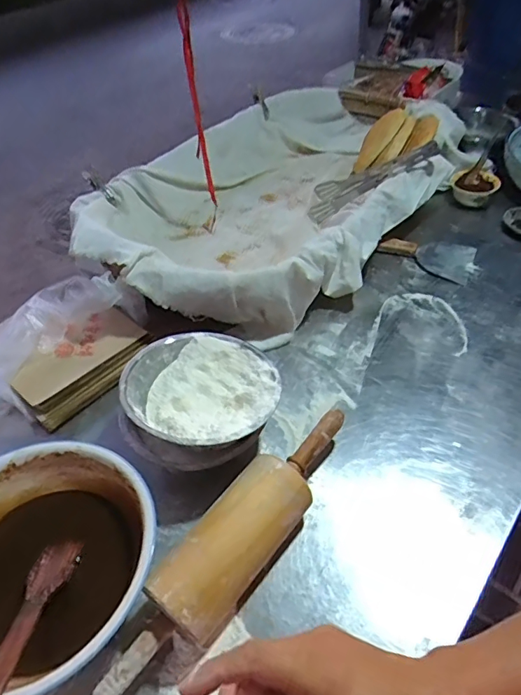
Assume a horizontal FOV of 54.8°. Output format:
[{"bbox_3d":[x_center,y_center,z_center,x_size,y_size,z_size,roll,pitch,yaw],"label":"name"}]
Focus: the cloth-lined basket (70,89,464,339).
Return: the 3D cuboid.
[{"bbox_3d":[0.001,-0.287,0.950,0.502,0.150,0.744,26,53,27],"label":"cloth-lined basket"}]

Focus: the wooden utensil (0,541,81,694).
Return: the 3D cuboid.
[{"bbox_3d":[-0.225,0.269,0.459,0.037,0.014,0.231,3,24,3],"label":"wooden utensil"}]

